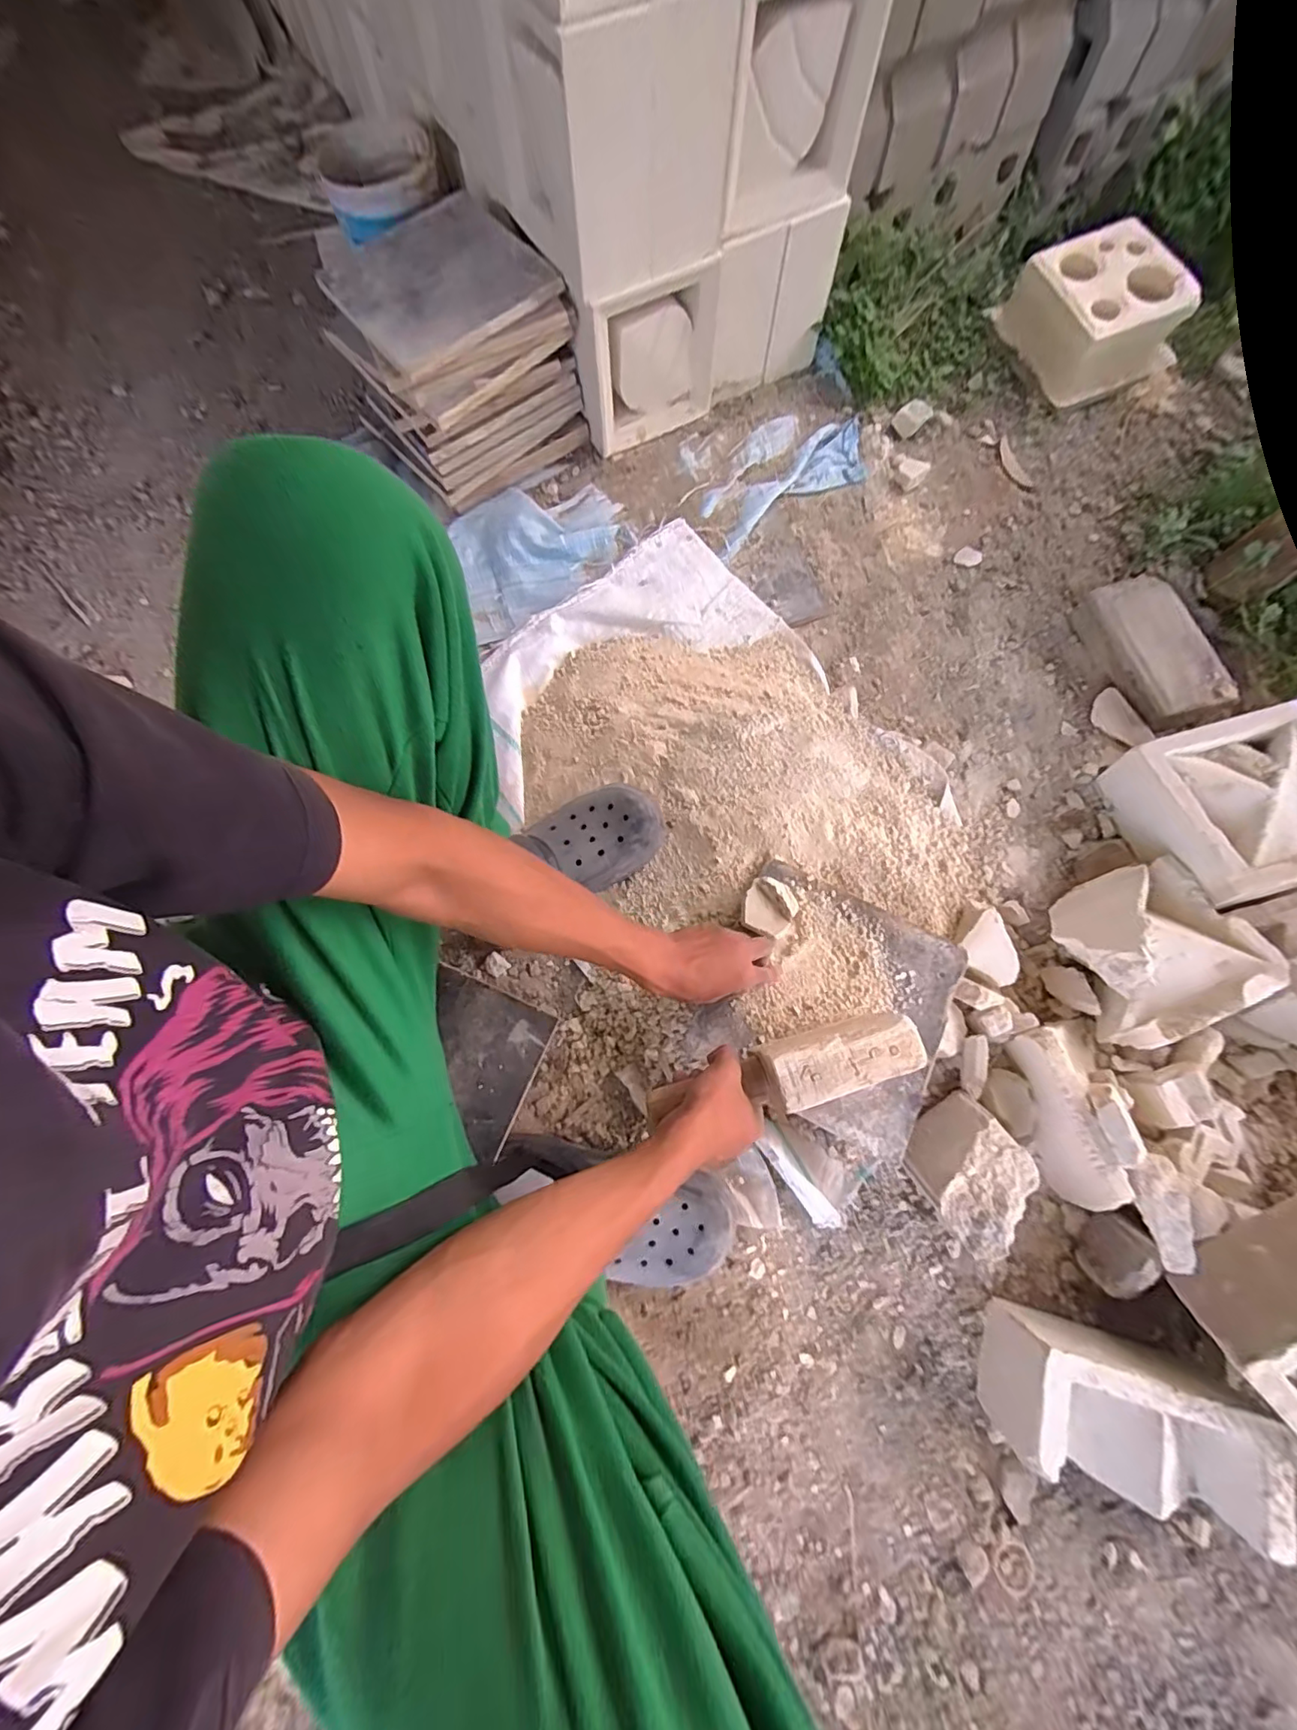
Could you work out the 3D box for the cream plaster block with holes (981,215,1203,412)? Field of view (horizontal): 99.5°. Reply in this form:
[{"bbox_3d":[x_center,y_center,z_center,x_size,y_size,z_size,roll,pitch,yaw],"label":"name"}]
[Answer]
[{"bbox_3d":[0.766,-0.950,0.943,0.224,0.112,0.241,-23,75,-9],"label":"cream plaster block with holes"}]

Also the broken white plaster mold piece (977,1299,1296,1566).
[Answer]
[{"bbox_3d":[0.437,0.508,0.506,0.195,0.101,0.103,14,73,2],"label":"broken white plaster mold piece"}]

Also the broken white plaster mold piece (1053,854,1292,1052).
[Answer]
[{"bbox_3d":[0.552,0.088,0.601,0.183,0.077,0.163,-25,76,-8],"label":"broken white plaster mold piece"}]

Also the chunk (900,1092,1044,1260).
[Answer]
[{"bbox_3d":[0.327,0.313,0.561,0.114,0.066,0.100,-36,78,-12],"label":"chunk"}]

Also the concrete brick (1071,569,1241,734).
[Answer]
[{"bbox_3d":[0.679,-0.287,0.758,0.098,0.071,0.222,-17,73,-2],"label":"concrete brick"}]

